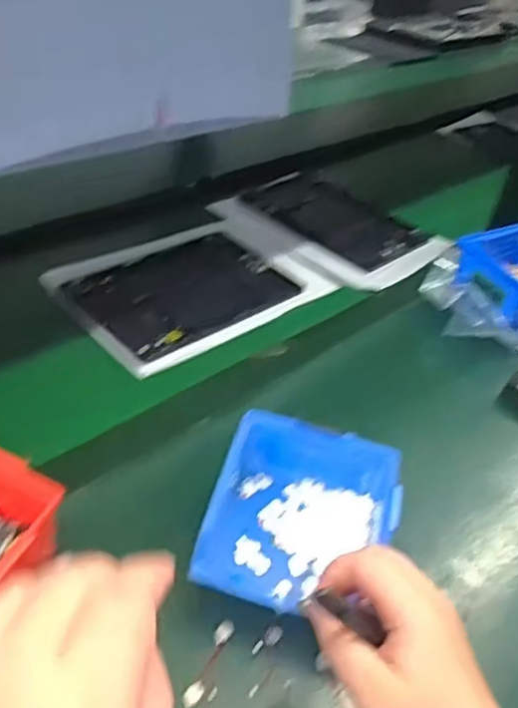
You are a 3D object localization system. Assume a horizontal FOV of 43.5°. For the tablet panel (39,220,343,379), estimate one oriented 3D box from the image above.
[{"bbox_3d":[-0.069,-0.083,0.736,0.283,0.015,0.192,-26,48,-36],"label":"tablet panel"}]

